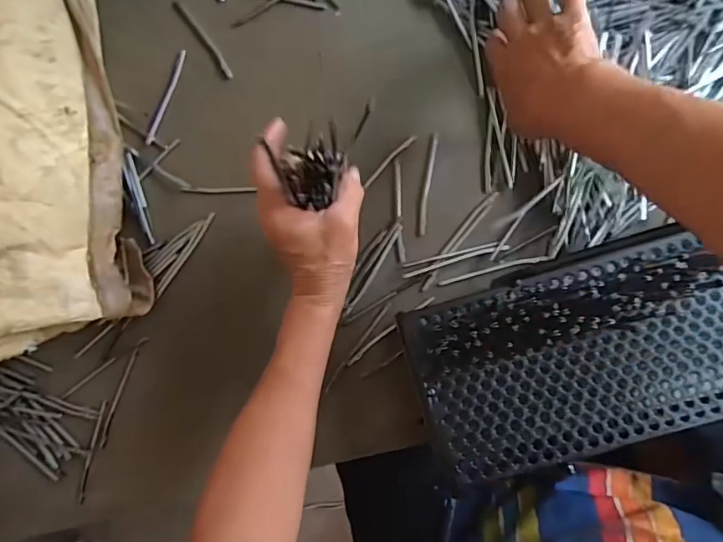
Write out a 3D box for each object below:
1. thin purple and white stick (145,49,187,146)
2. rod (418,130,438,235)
[{"bbox_3d":[-0.206,-0.183,0.519,0.010,0.006,0.106,20,87,6],"label":"thin purple and white stick"},{"bbox_3d":[0.067,-0.088,0.494,0.008,0.004,0.105,8,85,5],"label":"rod"}]

